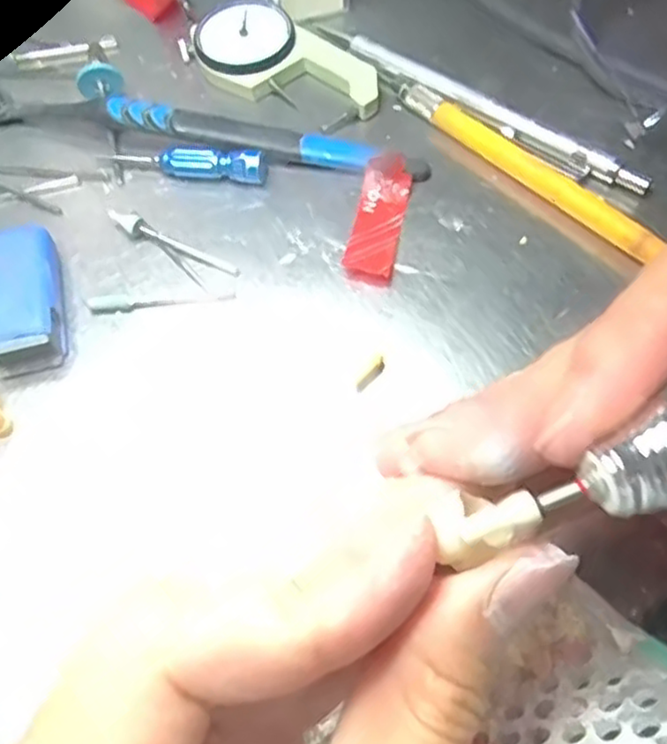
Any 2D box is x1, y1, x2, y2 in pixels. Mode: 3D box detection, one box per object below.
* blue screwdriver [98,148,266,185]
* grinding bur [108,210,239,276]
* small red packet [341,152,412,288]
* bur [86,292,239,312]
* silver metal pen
[{"bbox_3d":[-0.053,-0.073,0.245,0.060,0.010,0.010,8,63,6],"label":"blue screwdriver"},{"bbox_3d":[-0.053,-0.043,0.232,0.048,0.006,0.006,22,66,13],"label":"grinding bur"},{"bbox_3d":[0.015,-0.050,0.231,0.016,0.008,0.048,10,64,7],"label":"small red packet"},{"bbox_3d":[-0.054,-0.023,0.223,0.045,0.004,0.005,-6,63,-1],"label":"bur"},{"bbox_3d":[0.050,-0.096,0.251,0.131,0.005,0.009,37,70,19],"label":"silver metal pen"}]

